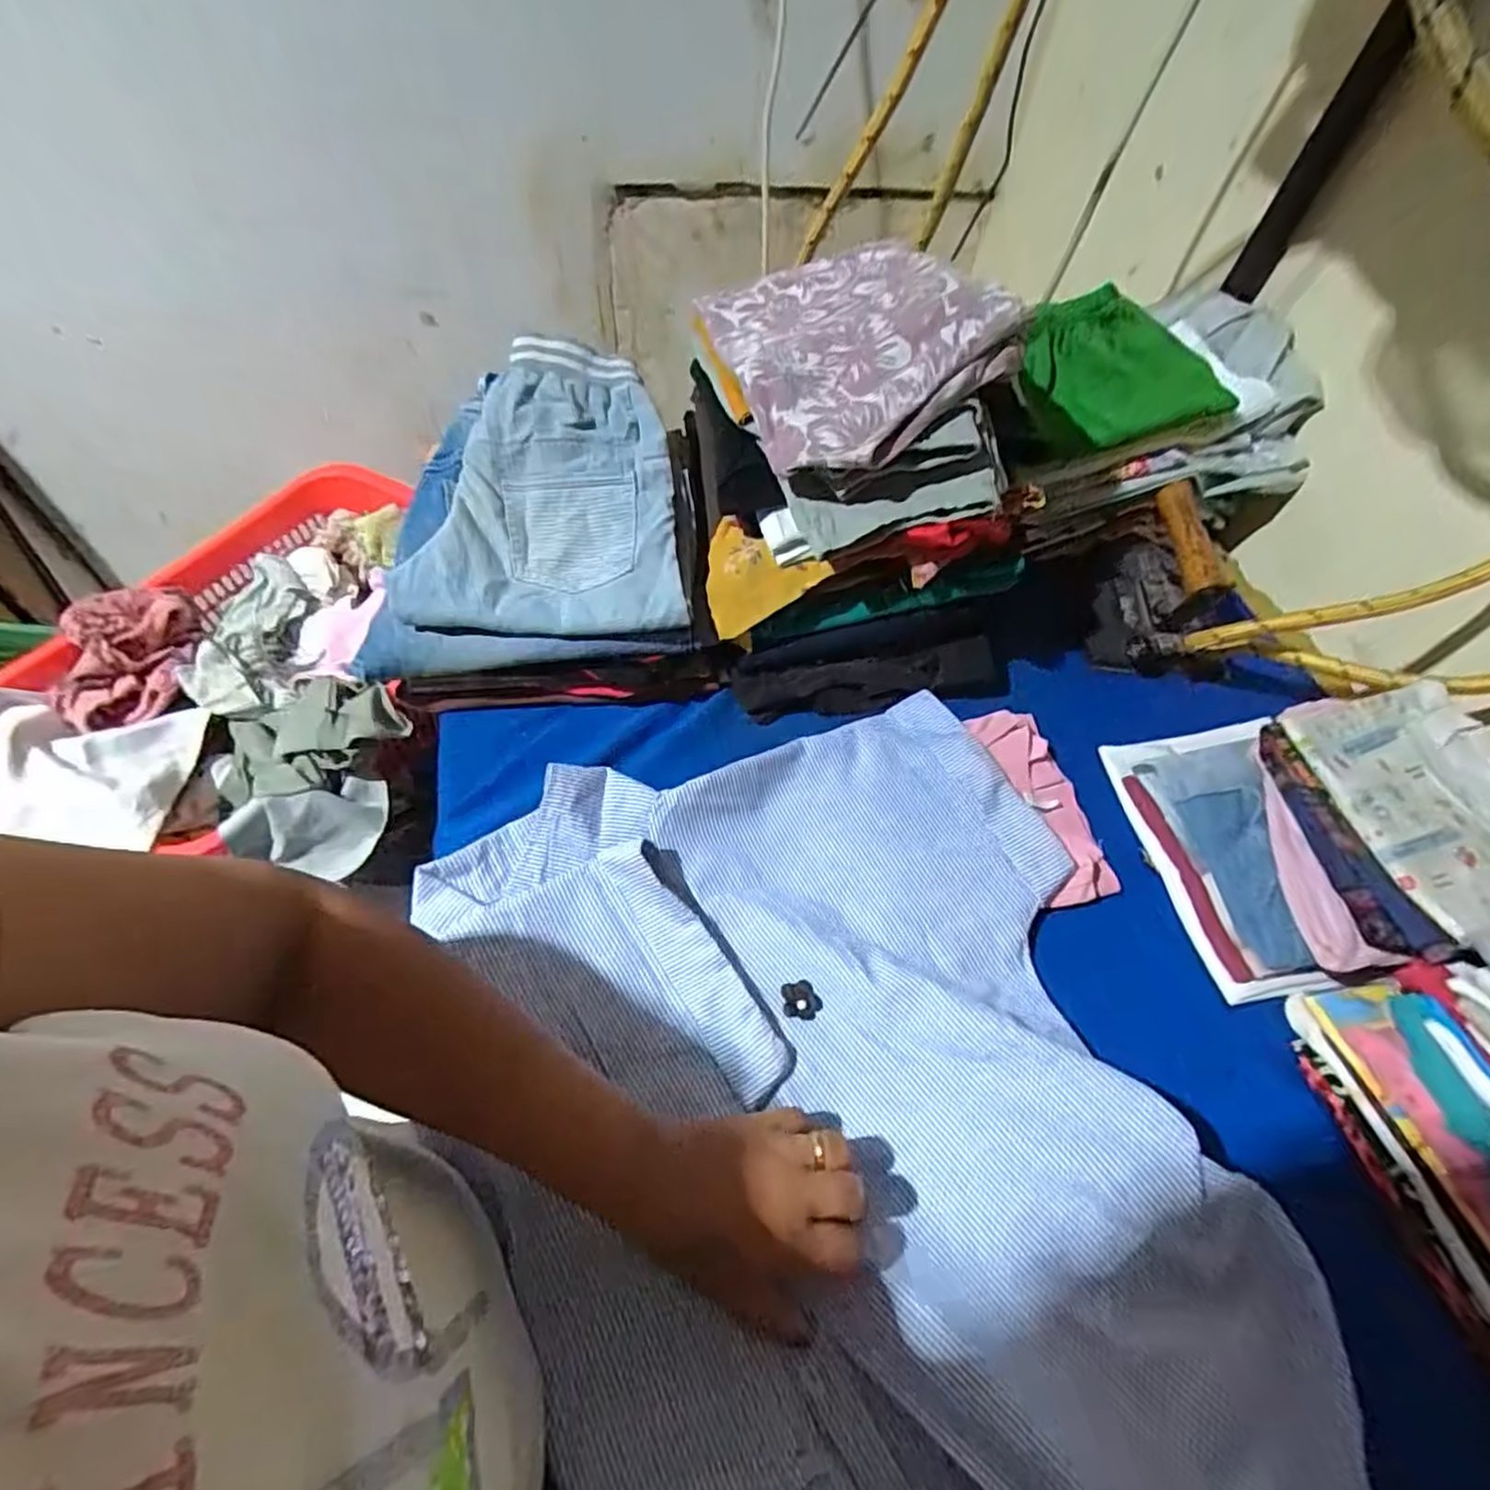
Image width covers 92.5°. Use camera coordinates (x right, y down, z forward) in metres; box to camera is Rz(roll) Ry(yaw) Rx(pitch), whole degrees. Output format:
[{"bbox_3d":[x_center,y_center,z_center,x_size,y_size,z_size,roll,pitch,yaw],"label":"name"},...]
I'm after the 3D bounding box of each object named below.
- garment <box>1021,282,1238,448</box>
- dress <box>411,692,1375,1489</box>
[{"bbox_3d":[0.334,-0.340,0.648,0.160,0.040,0.155,0,92,-10],"label":"garment"},{"bbox_3d":[0.069,0.218,0.411,0.397,0.065,0.515,-15,58,-15],"label":"dress"}]

